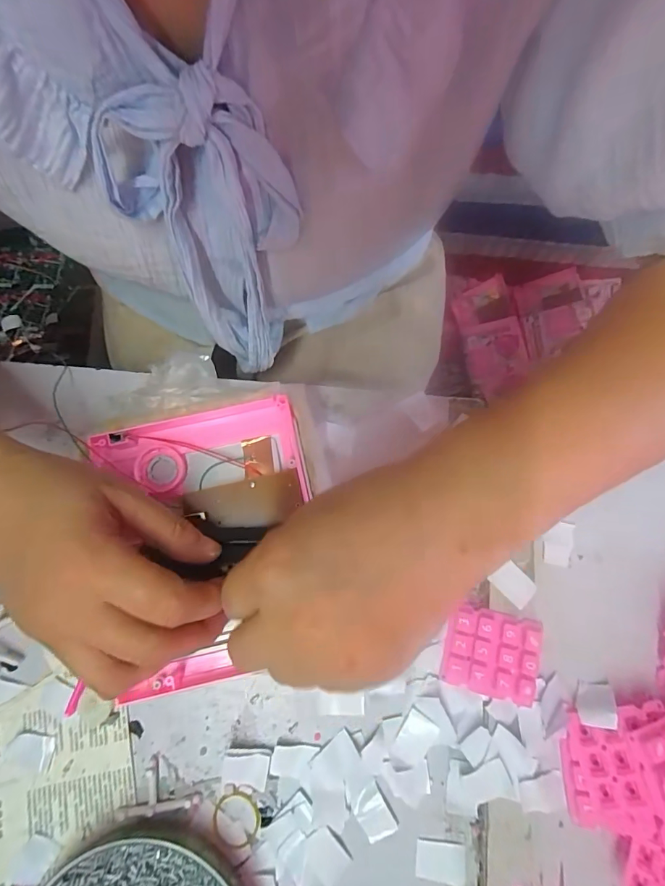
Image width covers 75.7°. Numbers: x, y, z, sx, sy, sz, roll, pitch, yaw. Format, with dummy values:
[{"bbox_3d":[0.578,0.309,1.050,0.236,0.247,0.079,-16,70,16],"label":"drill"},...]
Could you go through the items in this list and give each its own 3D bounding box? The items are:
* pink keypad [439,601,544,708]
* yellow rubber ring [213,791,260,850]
[{"bbox_3d":[0.102,0.135,0.274,0.058,0.010,0.050,14,78,2],"label":"pink keypad"},{"bbox_3d":[-0.060,0.236,0.267,0.030,0.004,0.031,0,78,-1],"label":"yellow rubber ring"}]

